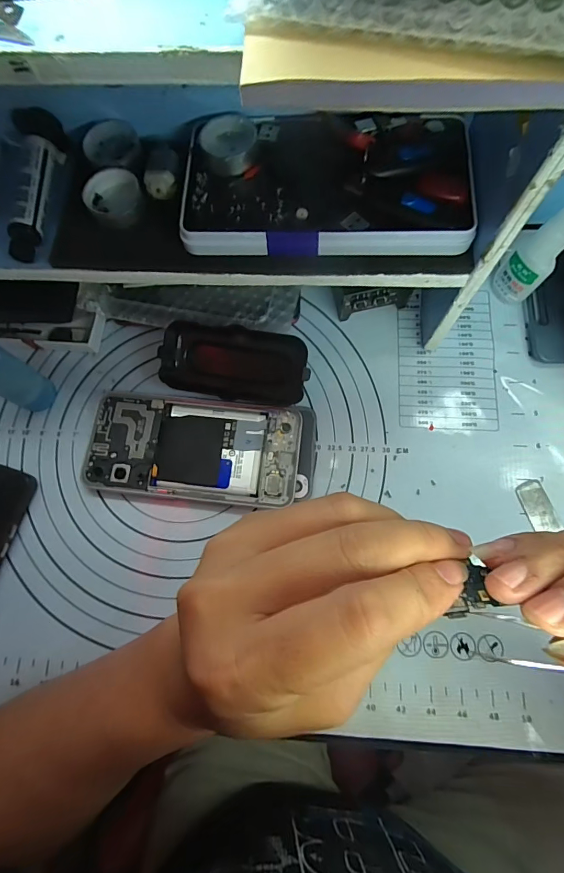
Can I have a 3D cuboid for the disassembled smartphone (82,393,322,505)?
[{"bbox_3d":[-0.061,0.010,0.307,0.167,0.011,0.076,4,77,3],"label":"disassembled smartphone"}]

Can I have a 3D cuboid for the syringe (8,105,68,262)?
[{"bbox_3d":[-0.154,-0.158,0.252,0.026,0.019,0.093,-4,75,1],"label":"syringe"}]

